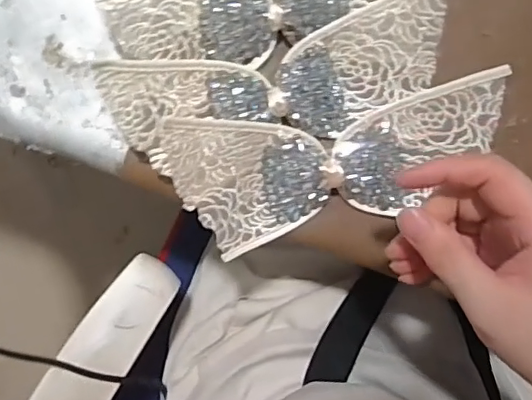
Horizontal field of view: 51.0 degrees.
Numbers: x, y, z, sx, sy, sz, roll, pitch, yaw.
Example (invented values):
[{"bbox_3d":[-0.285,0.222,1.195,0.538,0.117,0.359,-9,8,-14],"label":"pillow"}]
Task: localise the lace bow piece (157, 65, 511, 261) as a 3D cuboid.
[{"bbox_3d":[0.047,-0.026,0.354,0.206,0.039,0.092,-14,97,1],"label":"lace bow piece"}]

